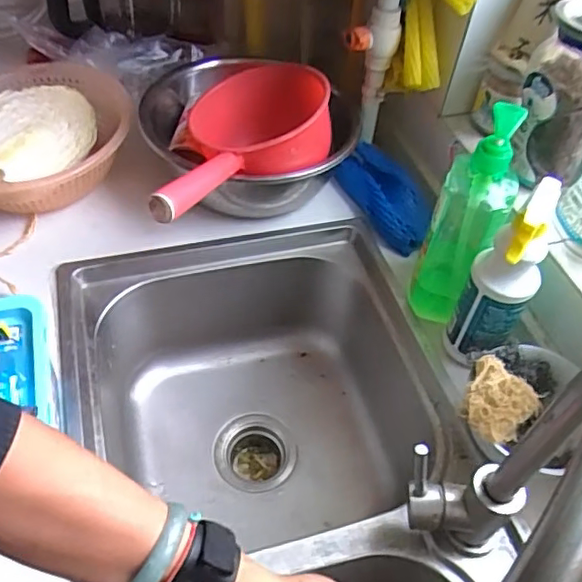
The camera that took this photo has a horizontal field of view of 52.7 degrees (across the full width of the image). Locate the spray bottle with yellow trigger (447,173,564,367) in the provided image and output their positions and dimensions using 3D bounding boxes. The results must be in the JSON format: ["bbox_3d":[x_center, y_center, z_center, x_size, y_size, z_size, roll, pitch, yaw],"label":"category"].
[{"bbox_3d":[0.205,-0.002,0.583,0.064,0.226,0.068,26,52,17],"label":"spray bottle with yellow trigger"}]

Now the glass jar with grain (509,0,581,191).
[{"bbox_3d":[0.296,-0.214,0.633,0.085,0.172,0.088,2,49,-3],"label":"glass jar with grain"}]

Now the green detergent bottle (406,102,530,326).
[{"bbox_3d":[0.187,-0.076,0.623,0.070,0.254,0.072,22,51,14],"label":"green detergent bottle"}]

